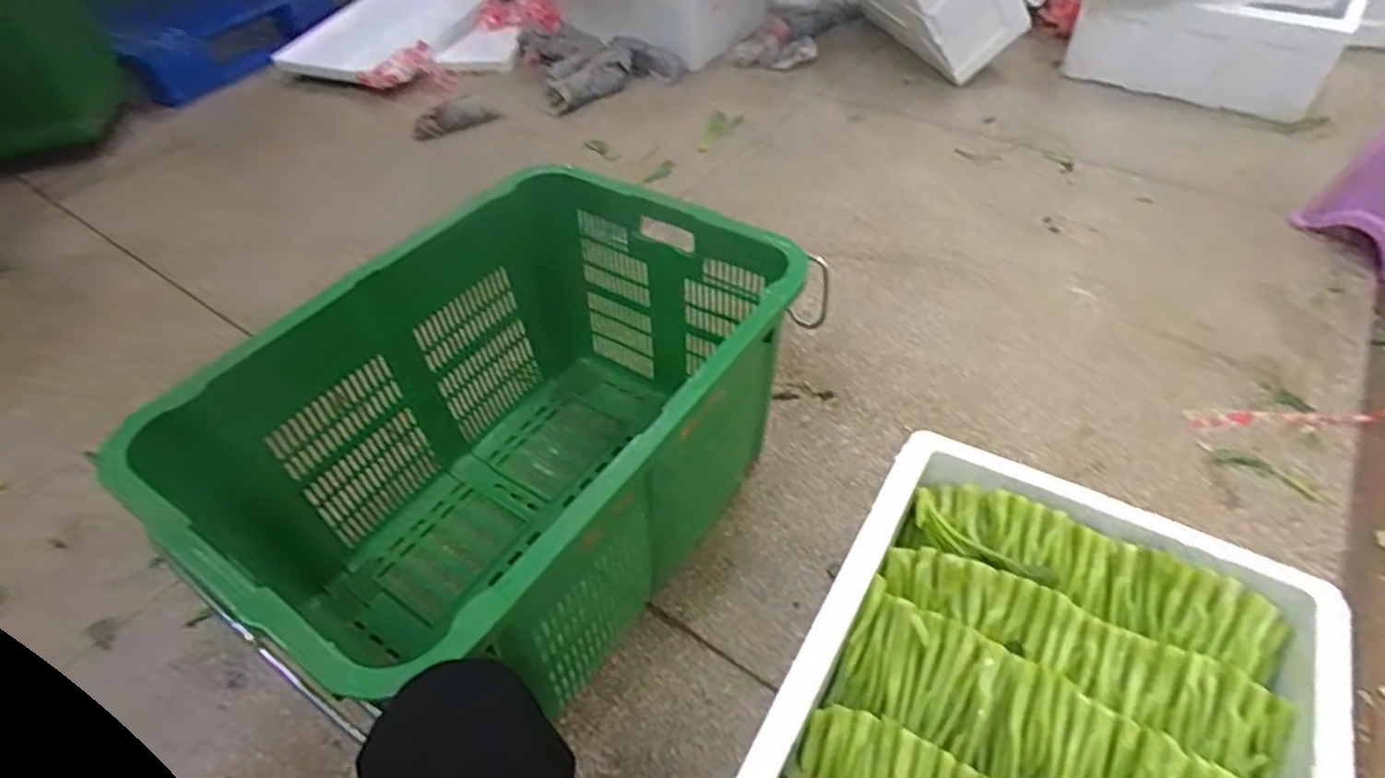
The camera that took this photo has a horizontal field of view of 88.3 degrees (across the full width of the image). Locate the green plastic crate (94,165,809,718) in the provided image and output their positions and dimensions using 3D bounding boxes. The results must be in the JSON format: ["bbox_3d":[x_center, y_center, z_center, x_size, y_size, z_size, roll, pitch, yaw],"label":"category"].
[{"bbox_3d":[-0.214,0.061,0.943,0.519,0.378,0.705,28,55,26],"label":"green plastic crate"}]

